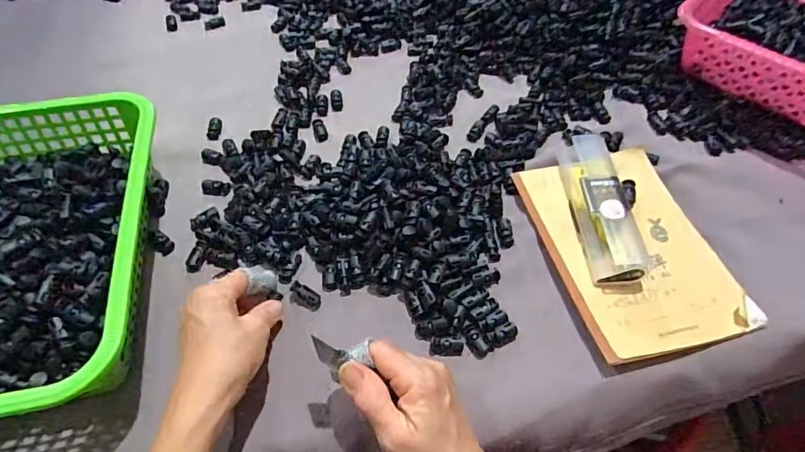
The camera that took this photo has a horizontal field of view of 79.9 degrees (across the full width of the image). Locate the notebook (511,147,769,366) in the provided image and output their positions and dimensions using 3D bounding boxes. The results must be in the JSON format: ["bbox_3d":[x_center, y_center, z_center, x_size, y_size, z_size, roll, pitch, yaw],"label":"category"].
[{"bbox_3d":[0.208,0.015,0.449,0.144,0.018,0.208,-12,56,-7],"label":"notebook"}]

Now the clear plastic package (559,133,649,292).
[{"bbox_3d":[0.186,-0.022,0.453,0.043,0.034,0.156,-2,55,-2],"label":"clear plastic package"}]

